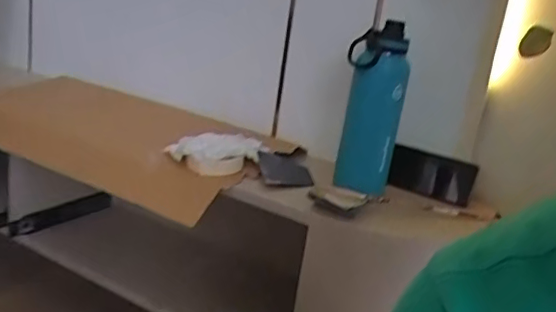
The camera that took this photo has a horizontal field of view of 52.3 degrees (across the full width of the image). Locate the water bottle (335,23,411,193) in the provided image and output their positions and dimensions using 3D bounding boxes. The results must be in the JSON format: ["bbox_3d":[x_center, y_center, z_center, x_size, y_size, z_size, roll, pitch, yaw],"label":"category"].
[{"bbox_3d":[0.156,-0.078,0.941,0.098,0.257,0.099,11,17,12],"label":"water bottle"}]

